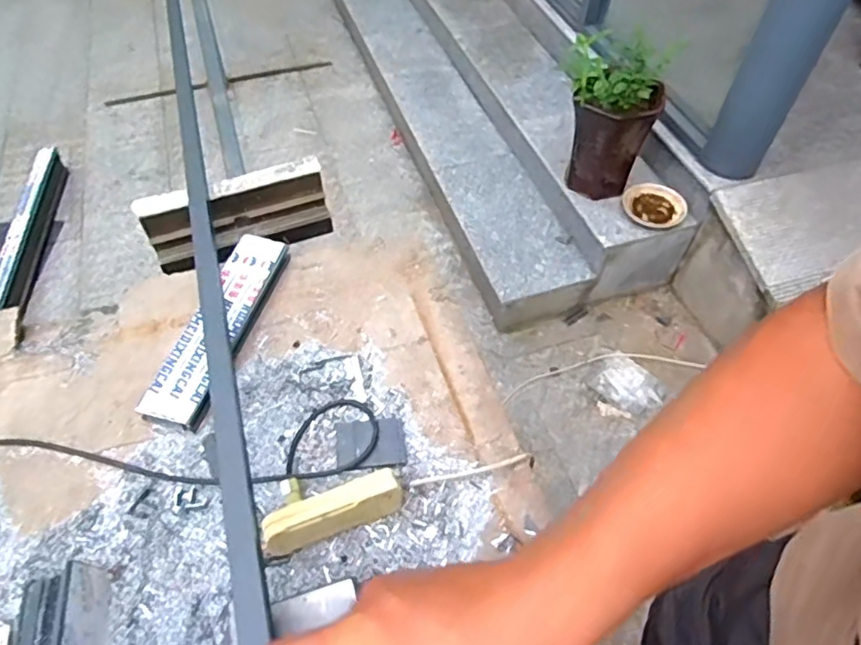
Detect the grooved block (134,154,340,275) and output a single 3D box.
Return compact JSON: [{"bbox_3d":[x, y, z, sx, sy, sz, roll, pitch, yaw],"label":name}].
[{"bbox_3d":[-0.325,-0.177,1.021,0.305,0.124,0.064,-18,55,-14],"label":"grooved block"}]

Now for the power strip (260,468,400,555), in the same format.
[{"bbox_3d":[-0.114,0.224,0.713,0.167,0.052,0.047,-16,55,-12],"label":"power strip"}]

